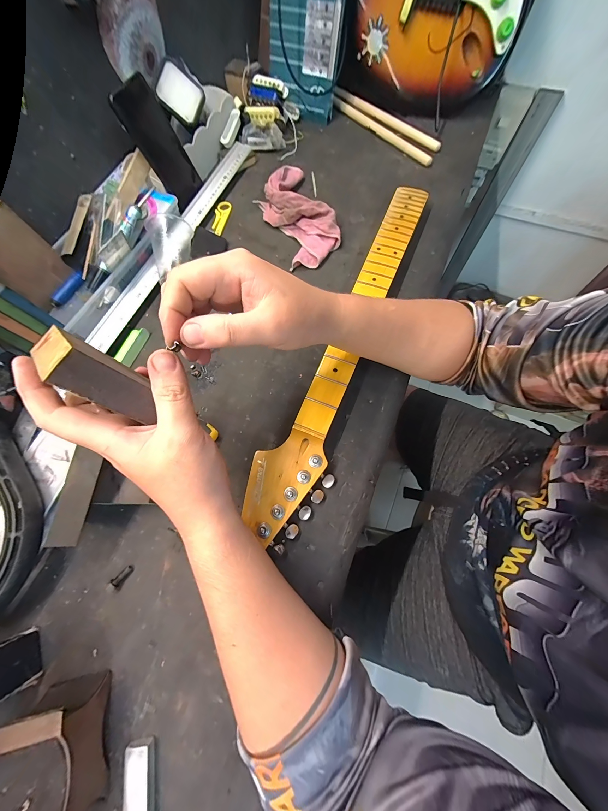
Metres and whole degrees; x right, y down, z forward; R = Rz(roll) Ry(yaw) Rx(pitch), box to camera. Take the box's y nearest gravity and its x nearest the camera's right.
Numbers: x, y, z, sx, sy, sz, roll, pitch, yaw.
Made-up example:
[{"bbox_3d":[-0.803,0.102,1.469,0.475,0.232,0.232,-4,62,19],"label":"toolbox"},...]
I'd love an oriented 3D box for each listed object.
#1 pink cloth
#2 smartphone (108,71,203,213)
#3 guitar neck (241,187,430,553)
[{"bbox_3d":[-0.012,-0.340,0.464,0.105,0.039,0.220,-24,72,-7],"label":"pink cloth"},{"bbox_3d":[-0.230,-0.418,0.429,0.017,0.143,0.085,9,64,29],"label":"smartphone"},{"bbox_3d":[0.079,-0.100,0.381,0.089,0.034,0.581,25,73,9],"label":"guitar neck"}]

